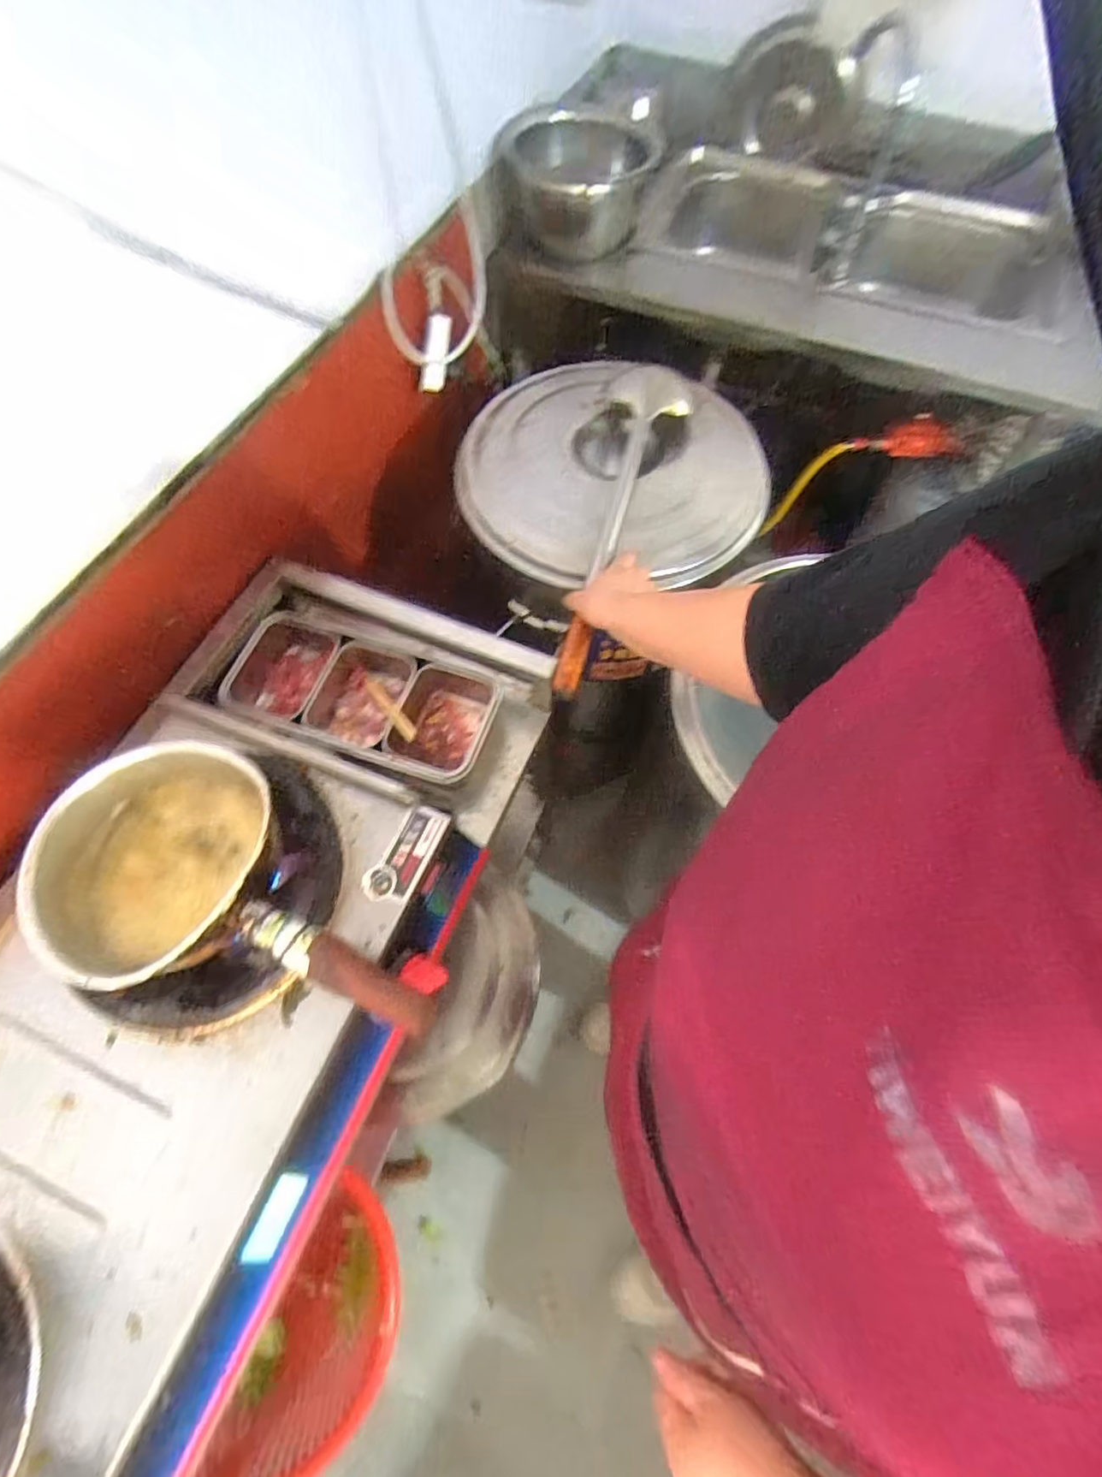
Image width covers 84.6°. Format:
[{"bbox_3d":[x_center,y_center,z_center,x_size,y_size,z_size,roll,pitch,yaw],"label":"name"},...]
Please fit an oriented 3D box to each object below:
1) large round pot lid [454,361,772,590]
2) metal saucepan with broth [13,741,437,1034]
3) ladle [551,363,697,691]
[{"bbox_3d":[0.091,-0.370,0.831,0.395,0.070,0.374,1,65,-2],"label":"large round pot lid"},{"bbox_3d":[-0.252,0.126,0.484,0.350,0.114,0.176,25,66,22],"label":"metal saucepan with broth"},{"bbox_3d":[0.084,-0.277,0.772,0.099,0.049,0.488,15,73,4],"label":"ladle"}]

